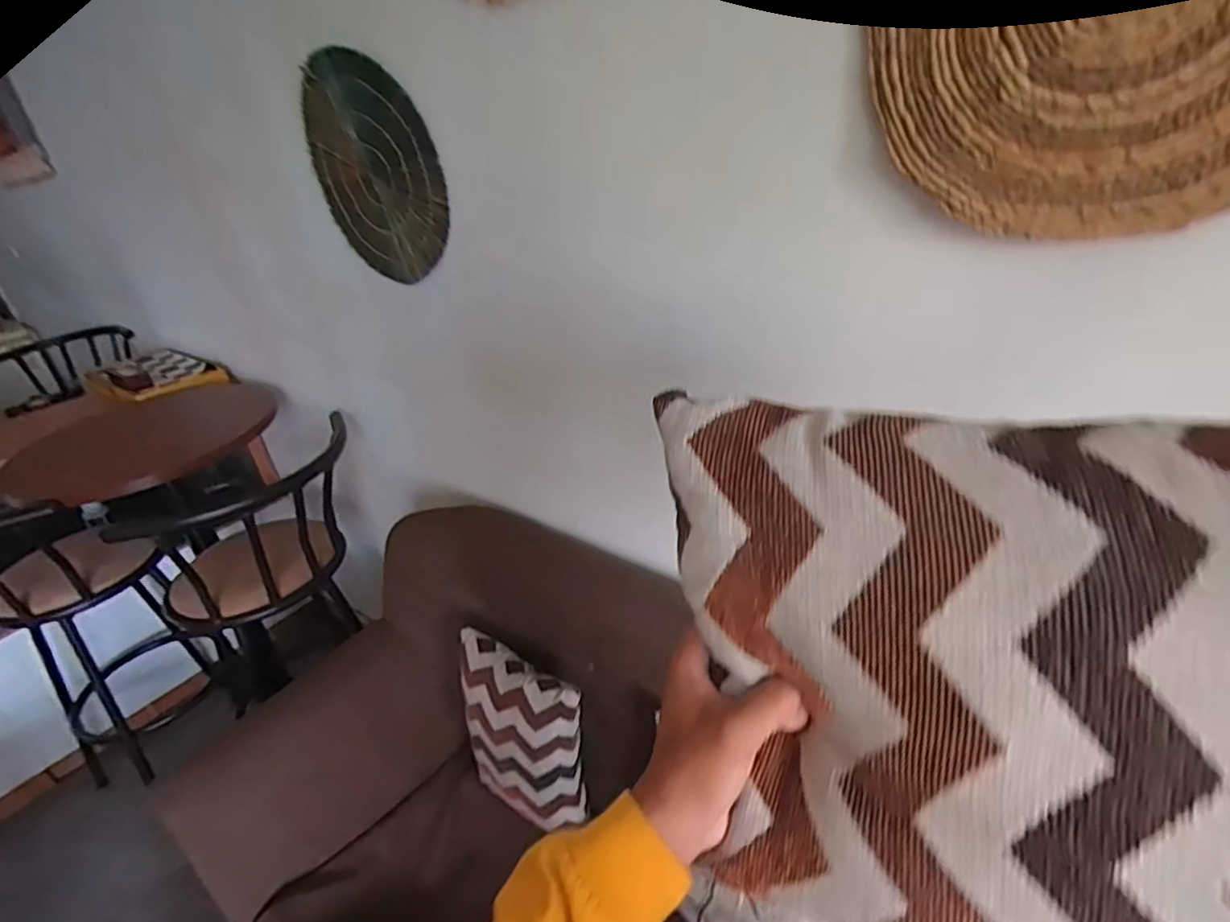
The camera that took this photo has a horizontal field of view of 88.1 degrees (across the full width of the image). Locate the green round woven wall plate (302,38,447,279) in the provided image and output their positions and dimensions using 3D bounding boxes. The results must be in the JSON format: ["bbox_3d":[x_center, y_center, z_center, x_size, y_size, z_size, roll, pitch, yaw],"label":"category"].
[{"bbox_3d":[-0.400,-0.483,1.068,0.303,0.359,0.032,9,39,35],"label":"green round woven wall plate"}]

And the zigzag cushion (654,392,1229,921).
[{"bbox_3d":[0.175,0.105,0.285,0.327,0.257,0.100,4,10,33],"label":"zigzag cushion"}]

